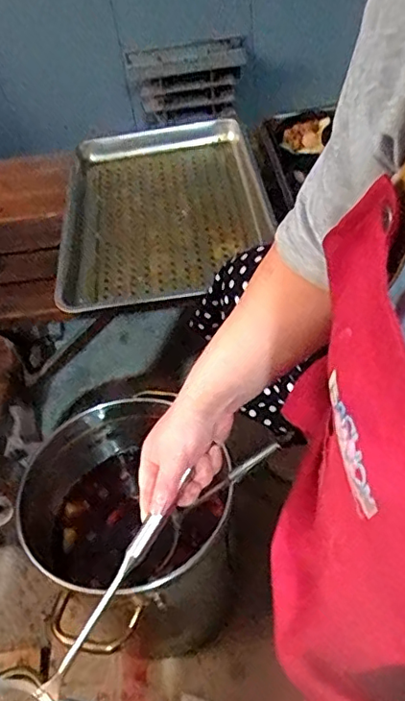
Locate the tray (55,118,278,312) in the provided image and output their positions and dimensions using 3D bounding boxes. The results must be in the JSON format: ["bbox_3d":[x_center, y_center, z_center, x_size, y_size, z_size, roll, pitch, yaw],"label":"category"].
[{"bbox_3d":[-0.079,-0.304,1.169,0.421,0.072,0.614,-8,47,-1],"label":"tray"}]

